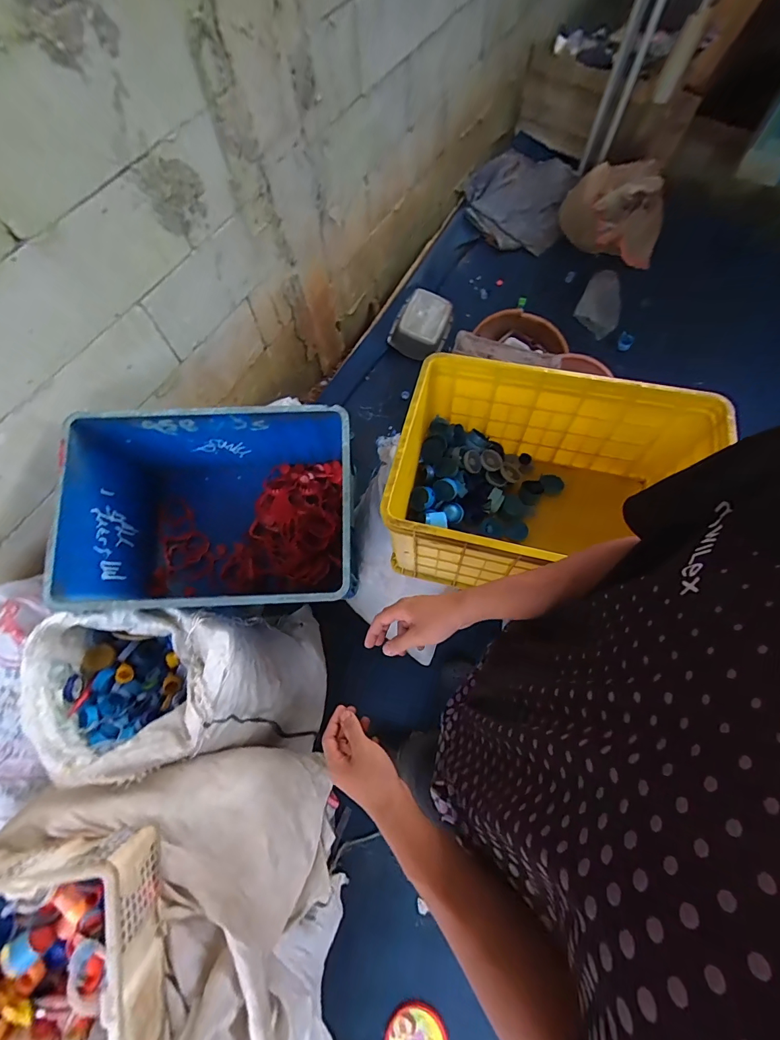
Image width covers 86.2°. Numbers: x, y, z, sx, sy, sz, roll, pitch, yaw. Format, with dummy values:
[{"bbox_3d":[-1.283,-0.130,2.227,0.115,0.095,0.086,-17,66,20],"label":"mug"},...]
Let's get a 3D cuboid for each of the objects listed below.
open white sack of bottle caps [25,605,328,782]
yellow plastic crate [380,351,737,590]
[{"bbox_3d":[-0.447,0.385,0.999,0.481,0.539,0.337,-11,67,-3],"label":"open white sack of bottle caps"},{"bbox_3d":[0.328,-0.052,0.930,0.605,0.336,0.412,13,68,7],"label":"yellow plastic crate"}]

